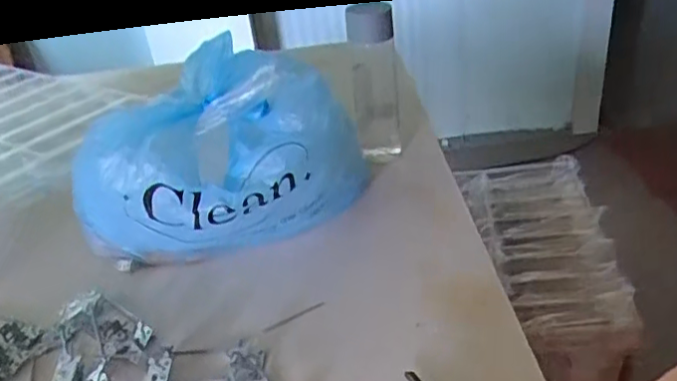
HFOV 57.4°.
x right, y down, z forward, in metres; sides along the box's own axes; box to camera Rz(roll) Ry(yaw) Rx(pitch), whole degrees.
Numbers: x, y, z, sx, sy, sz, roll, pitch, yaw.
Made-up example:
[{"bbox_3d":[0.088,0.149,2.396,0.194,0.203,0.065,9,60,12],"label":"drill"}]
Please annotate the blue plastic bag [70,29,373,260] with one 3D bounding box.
[{"bbox_3d":[-0.131,-0.036,0.680,0.254,0.172,0.210,7,35,20],"label":"blue plastic bag"}]

